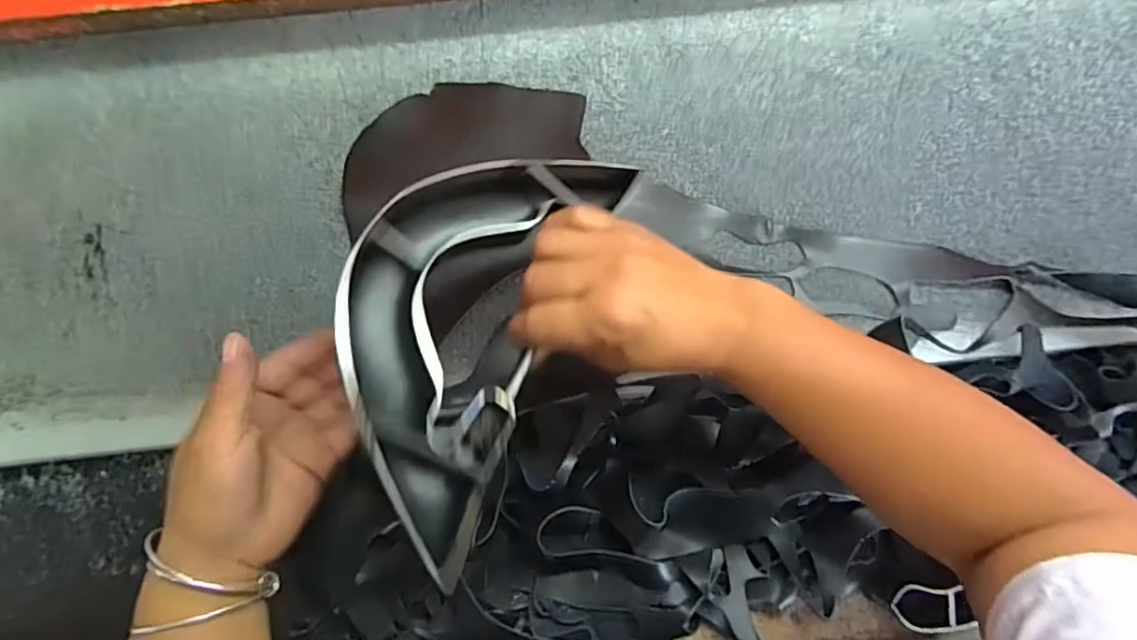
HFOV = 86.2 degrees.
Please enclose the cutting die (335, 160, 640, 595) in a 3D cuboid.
[{"bbox_3d":[-0.053,0.000,0.329,0.125,0.048,0.242,13,72,1],"label":"cutting die"}]

